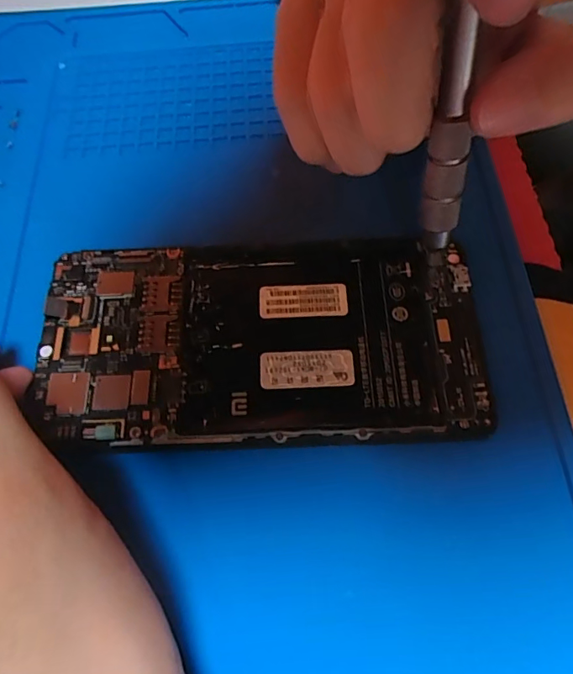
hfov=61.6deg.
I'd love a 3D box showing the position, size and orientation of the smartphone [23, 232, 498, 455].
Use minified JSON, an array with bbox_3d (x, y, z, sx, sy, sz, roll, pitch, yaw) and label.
[{"bbox_3d":[-0.009,-0.001,0.161,0.144,0.006,0.074,-3,66,2],"label":"smartphone"}]

